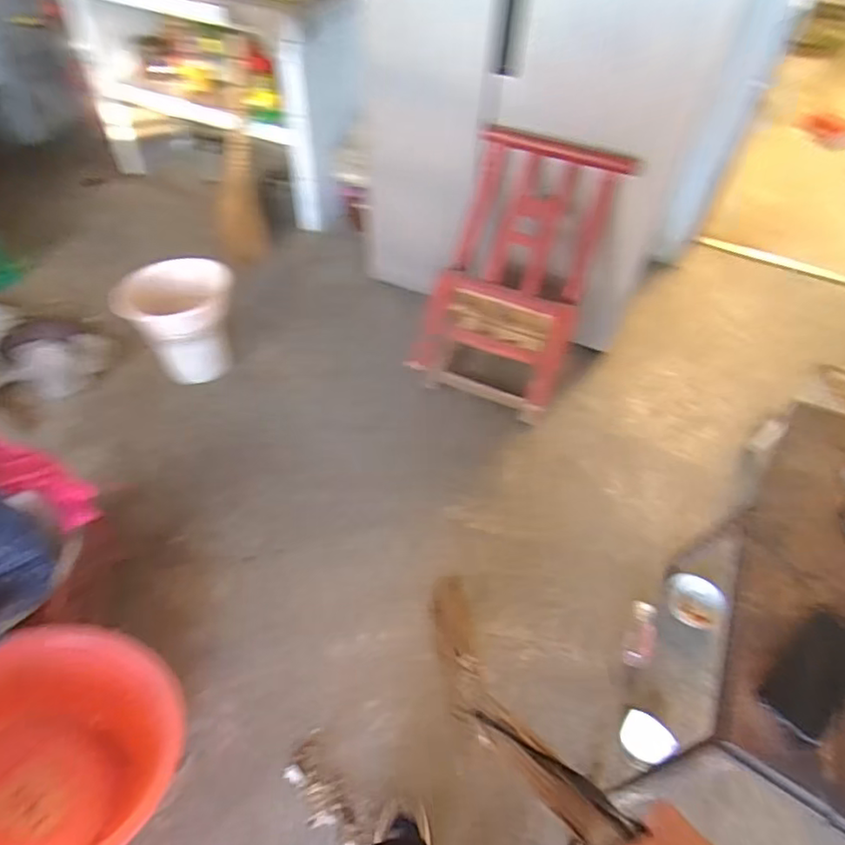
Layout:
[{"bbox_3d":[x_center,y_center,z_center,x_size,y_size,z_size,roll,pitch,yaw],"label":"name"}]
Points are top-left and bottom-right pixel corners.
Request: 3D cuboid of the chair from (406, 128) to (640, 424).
[{"bbox_3d":[0.244,-0.404,1.642,0.438,0.621,0.413,22,54,14],"label":"chair"}]

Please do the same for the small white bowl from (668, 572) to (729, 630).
[{"bbox_3d":[0.665,0.433,1.408,0.122,0.061,0.134,-30,59,-24],"label":"small white bowl"}]

